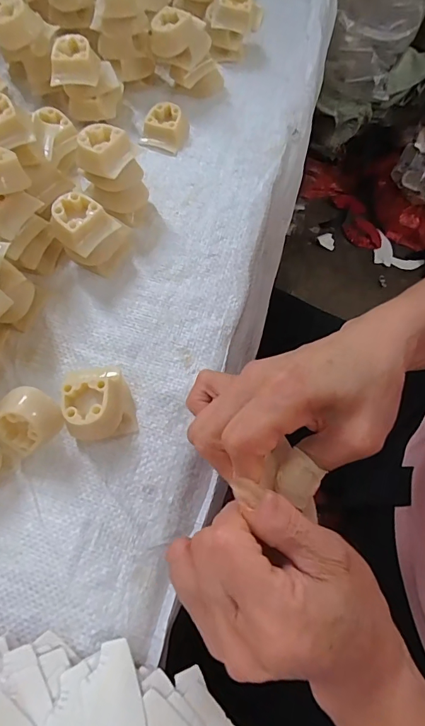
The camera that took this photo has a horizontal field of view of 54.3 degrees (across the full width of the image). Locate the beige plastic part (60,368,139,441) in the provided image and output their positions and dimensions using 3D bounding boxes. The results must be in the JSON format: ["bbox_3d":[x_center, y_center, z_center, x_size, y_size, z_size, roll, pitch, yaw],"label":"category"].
[{"bbox_3d":[-0.074,0.025,0.271,0.040,0.032,0.045,-13,68,-4],"label":"beige plastic part"}]

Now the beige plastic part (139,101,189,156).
[{"bbox_3d":[-0.042,-0.211,0.373,0.038,0.019,0.038,21,70,9],"label":"beige plastic part"}]

